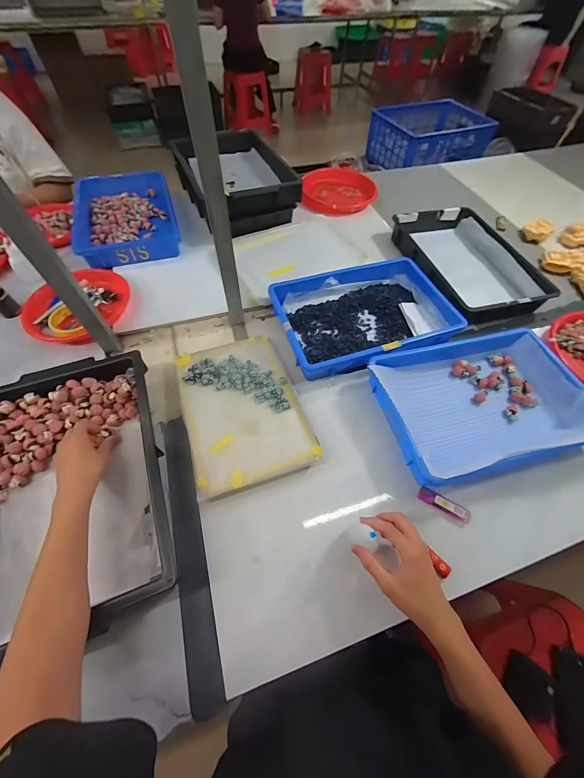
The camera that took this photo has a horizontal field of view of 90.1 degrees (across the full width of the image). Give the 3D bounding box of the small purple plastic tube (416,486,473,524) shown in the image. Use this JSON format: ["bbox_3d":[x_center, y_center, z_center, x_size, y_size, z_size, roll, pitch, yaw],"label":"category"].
[{"bbox_3d":[0.239,0.183,0.460,0.076,0.019,0.020,29,63,14],"label":"small purple plastic tube"}]

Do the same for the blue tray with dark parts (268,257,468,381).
[{"bbox_3d":[0.159,-0.164,0.640,0.371,0.055,0.251,-19,63,-13],"label":"blue tray with dark parts"}]

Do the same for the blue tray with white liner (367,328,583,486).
[{"bbox_3d":[0.342,0.011,0.528,0.367,0.067,0.250,-12,61,-9],"label":"blue tray with white liner"}]

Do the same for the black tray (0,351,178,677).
[{"bbox_3d":[-0.341,0.134,0.438,0.266,0.069,0.387,-18,63,-12],"label":"black tray"}]

